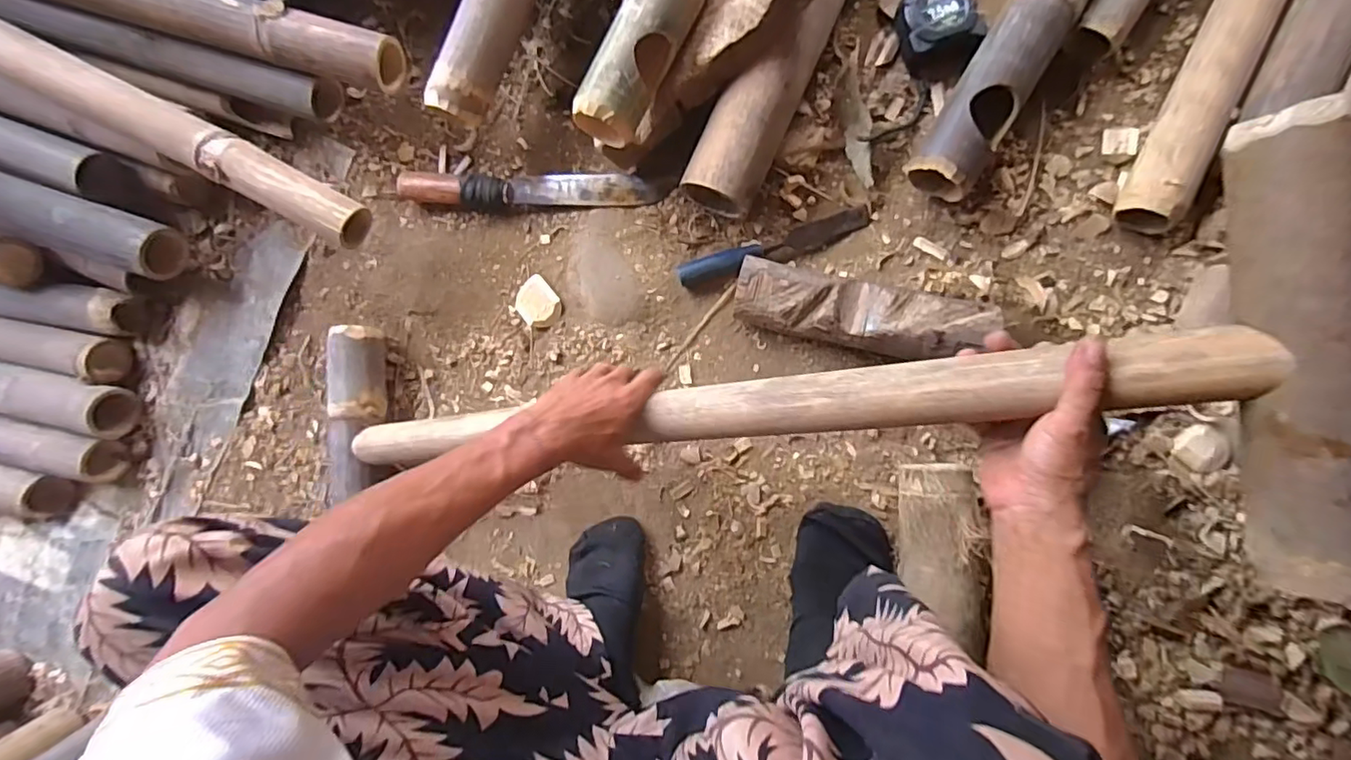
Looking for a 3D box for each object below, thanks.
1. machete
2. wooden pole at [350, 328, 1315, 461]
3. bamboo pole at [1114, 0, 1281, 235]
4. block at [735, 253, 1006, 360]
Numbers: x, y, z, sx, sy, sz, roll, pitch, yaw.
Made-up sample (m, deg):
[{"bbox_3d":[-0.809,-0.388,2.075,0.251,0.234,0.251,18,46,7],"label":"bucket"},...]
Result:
[{"bbox_3d":[-0.187,-0.237,0.707,0.313,0.031,0.039,0,88,9],"label":"machete"},{"bbox_3d":[0.002,0.032,0.518,0.787,0.039,0.047,-7,87,25],"label":"wooden pole"},{"bbox_3d":[0.610,-0.453,0.580,0.056,0.060,0.638,25,91,9],"label":"bamboo pole"},{"bbox_3d":[0.201,-0.070,0.628,0.270,0.058,0.075,13,89,10],"label":"block"}]

